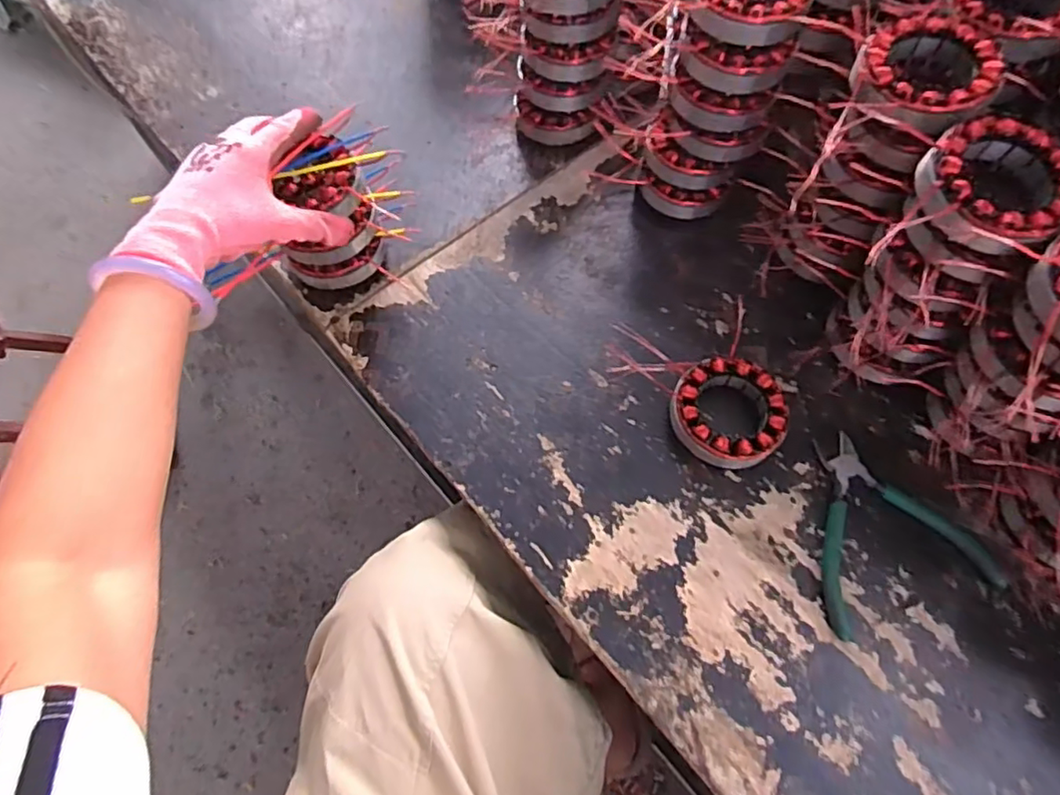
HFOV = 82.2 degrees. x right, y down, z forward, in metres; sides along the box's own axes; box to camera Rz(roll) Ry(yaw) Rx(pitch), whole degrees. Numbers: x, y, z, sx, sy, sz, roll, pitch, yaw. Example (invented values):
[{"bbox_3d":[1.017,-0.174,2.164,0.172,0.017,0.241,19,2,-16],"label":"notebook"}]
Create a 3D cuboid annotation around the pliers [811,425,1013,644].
[{"bbox_3d":[0.261,0.094,0.460,0.132,0.012,0.135,-18,66,-6],"label":"pliers"}]

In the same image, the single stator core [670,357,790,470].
[{"bbox_3d":[0.160,0.013,0.489,0.085,0.031,0.089,-1,65,2],"label":"single stator core"}]

